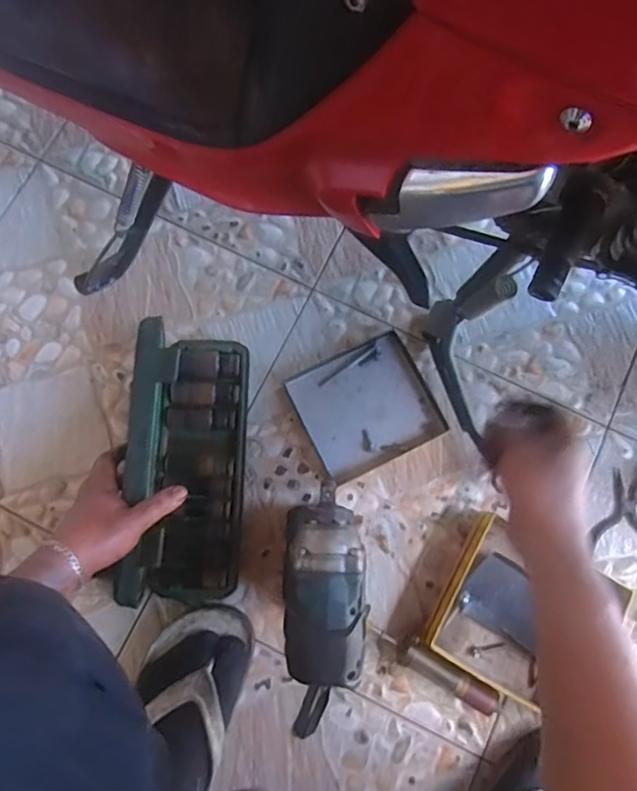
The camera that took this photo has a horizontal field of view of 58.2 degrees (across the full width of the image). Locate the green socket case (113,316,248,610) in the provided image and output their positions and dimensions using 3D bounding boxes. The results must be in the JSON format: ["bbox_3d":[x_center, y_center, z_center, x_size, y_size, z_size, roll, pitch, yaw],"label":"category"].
[{"bbox_3d":[-0.139,0.069,0.613,0.105,0.117,0.284,0,78,-1],"label":"green socket case"}]

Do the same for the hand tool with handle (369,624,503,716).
[{"bbox_3d":[0.130,0.301,0.626,0.160,0.023,0.027,29,79,5],"label":"hand tool with handle"}]

